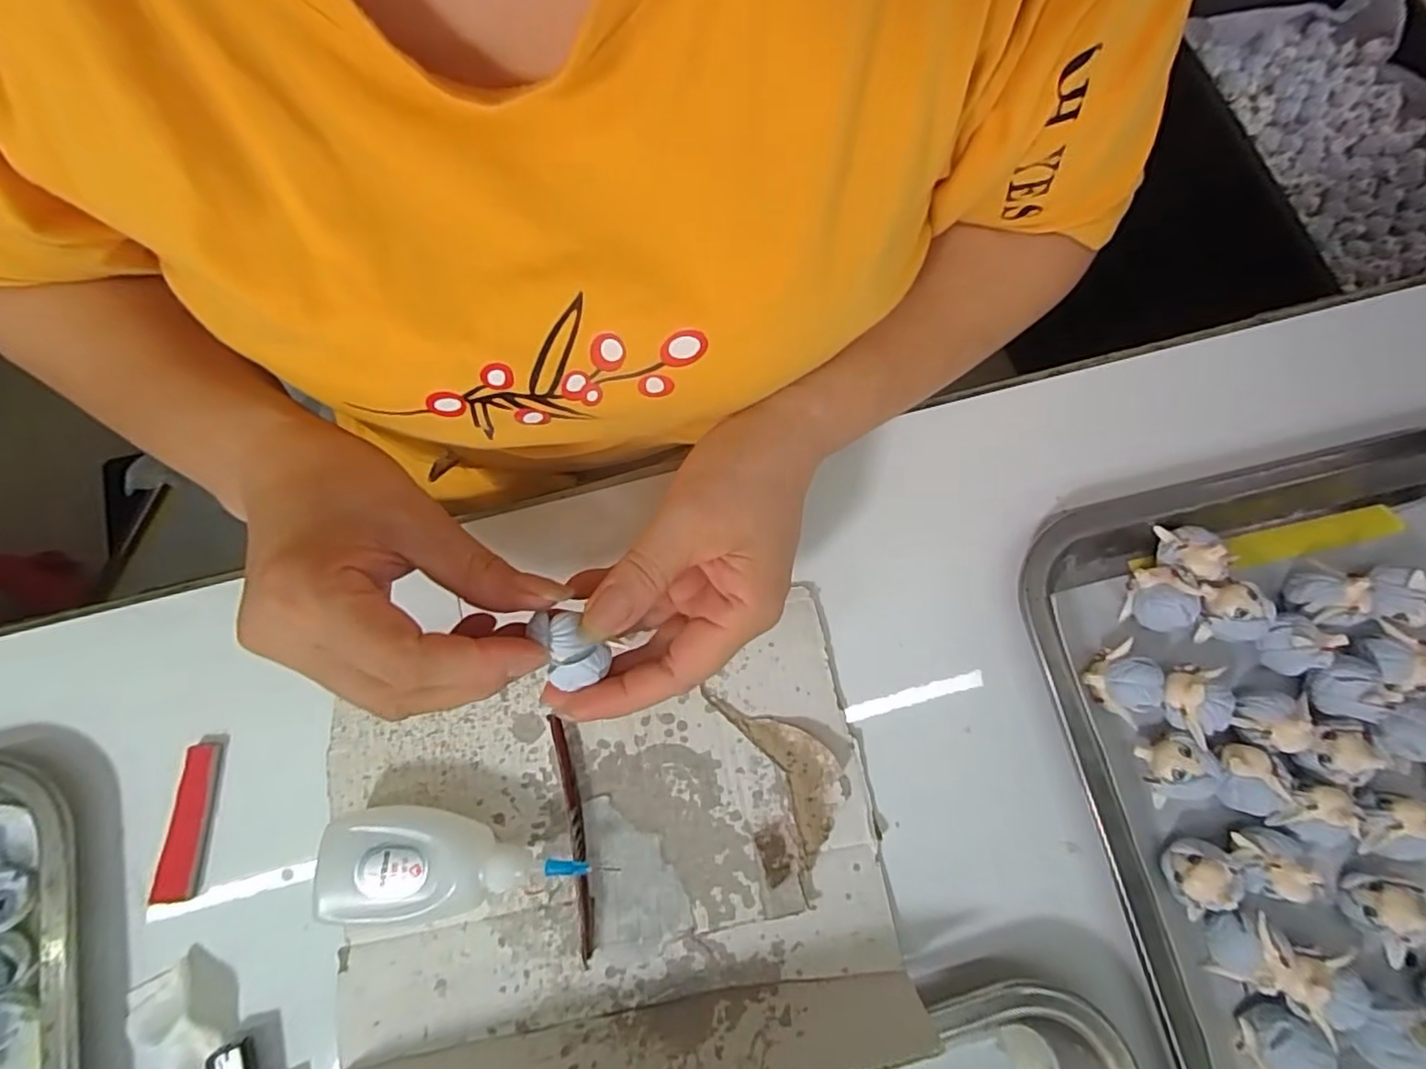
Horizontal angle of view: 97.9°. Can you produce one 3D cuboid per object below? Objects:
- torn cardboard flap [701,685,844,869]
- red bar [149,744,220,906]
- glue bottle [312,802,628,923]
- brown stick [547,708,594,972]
[{"bbox_3d":[0.032,0.100,0.278,0.033,0.005,0.080,-33,79,-7],"label":"torn cardboard flap"},{"bbox_3d":[-0.231,0.126,0.273,0.013,0.010,0.063,3,77,0],"label":"red bar"},{"bbox_3d":[-0.103,0.135,0.259,0.106,0.030,0.041,-2,77,-1],"label":"glue bottle"},{"bbox_3d":[-0.061,0.131,0.269,0.010,0.010,0.100,-11,77,-3],"label":"brown stick"}]

